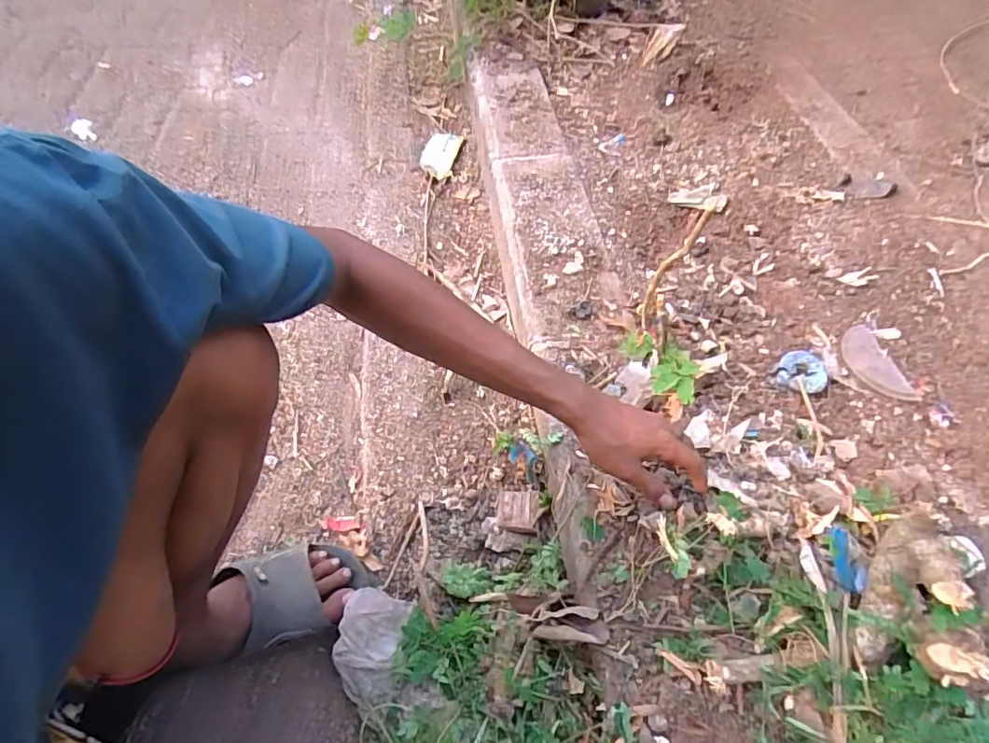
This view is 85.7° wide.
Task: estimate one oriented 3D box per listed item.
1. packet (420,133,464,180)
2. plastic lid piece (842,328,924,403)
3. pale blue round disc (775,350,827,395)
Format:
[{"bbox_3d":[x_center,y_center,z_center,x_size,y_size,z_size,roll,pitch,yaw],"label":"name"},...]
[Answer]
[{"bbox_3d":[-0.122,-0.464,1.147,0.073,0.015,0.150,12,58,7],"label":"packet"},{"bbox_3d":[0.480,-0.010,0.680,0.061,0.006,0.113,-12,56,-7],"label":"plastic lid piece"},{"bbox_3d":[0.382,0.000,0.659,0.057,0.010,0.050,19,82,12],"label":"pale blue round disc"}]

